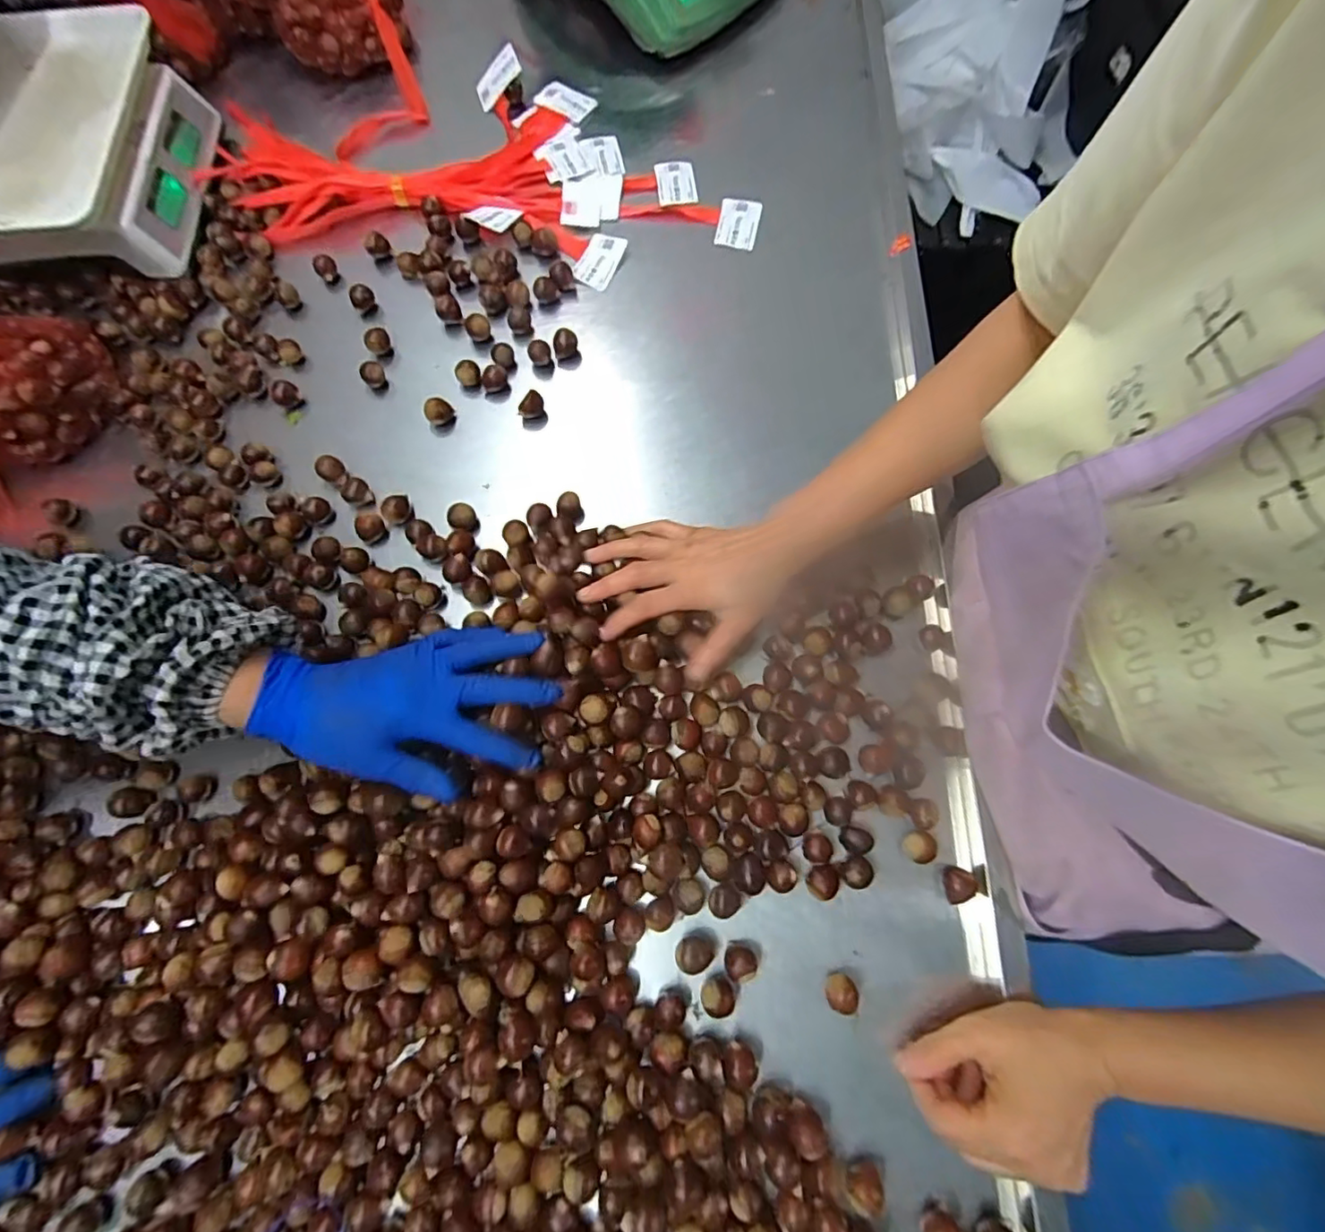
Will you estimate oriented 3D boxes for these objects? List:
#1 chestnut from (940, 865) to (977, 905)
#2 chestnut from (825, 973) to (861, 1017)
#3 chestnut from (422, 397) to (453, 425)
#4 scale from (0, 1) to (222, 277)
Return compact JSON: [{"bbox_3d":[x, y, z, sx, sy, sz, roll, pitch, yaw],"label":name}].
[{"bbox_3d":[0.210,0.192,0.406,0.017,0.022,0.023,9,72,4],"label":"chestnut"},{"bbox_3d":[0.122,0.258,0.390,0.021,0.022,0.023,0,72,1],"label":"chestnut"},{"bbox_3d":[-0.211,-0.193,0.533,0.025,0.019,0.018,-36,75,-10],"label":"chestnut"},{"bbox_3d":[-0.599,-0.443,0.550,0.253,0.111,0.263,-2,73,1],"label":"scale"}]

